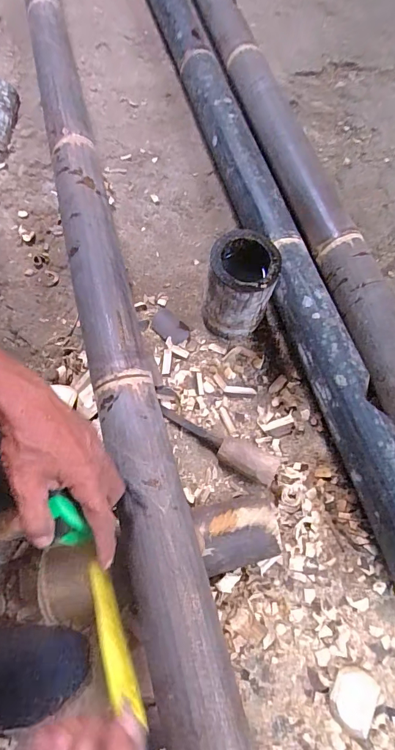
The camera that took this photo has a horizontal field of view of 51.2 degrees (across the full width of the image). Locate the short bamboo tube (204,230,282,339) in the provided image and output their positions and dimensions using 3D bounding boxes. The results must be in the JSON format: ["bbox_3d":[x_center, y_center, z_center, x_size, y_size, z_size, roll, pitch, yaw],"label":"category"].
[{"bbox_3d":[0.061,-0.127,0.608,0.093,0.140,0.104,14,66,4],"label":"short bamboo tube"}]

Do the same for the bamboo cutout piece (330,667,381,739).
[{"bbox_3d":[0.179,0.370,0.470,0.047,0.009,0.060,31,68,12],"label":"bamboo cutout piece"}]

